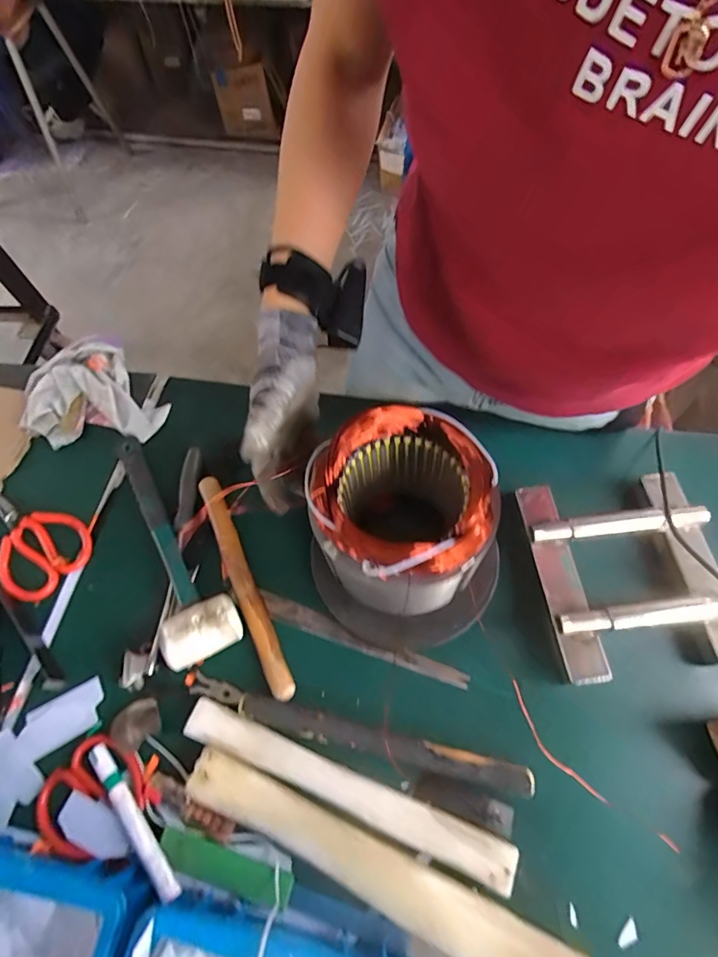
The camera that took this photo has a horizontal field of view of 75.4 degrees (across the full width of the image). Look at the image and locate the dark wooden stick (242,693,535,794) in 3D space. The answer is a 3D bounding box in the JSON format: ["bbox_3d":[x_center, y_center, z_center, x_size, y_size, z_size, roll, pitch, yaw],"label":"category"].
[{"bbox_3d":[0.021,0.239,0.422,0.262,0.017,0.022,12,64,7],"label":"dark wooden stick"}]

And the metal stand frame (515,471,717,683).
[{"bbox_3d":[0.270,0.096,0.471,0.179,0.045,0.189,-6,63,-2],"label":"metal stand frame"}]

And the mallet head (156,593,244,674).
[{"bbox_3d":[-0.153,0.150,0.457,0.073,0.046,0.046,-27,66,-12],"label":"mallet head"}]

